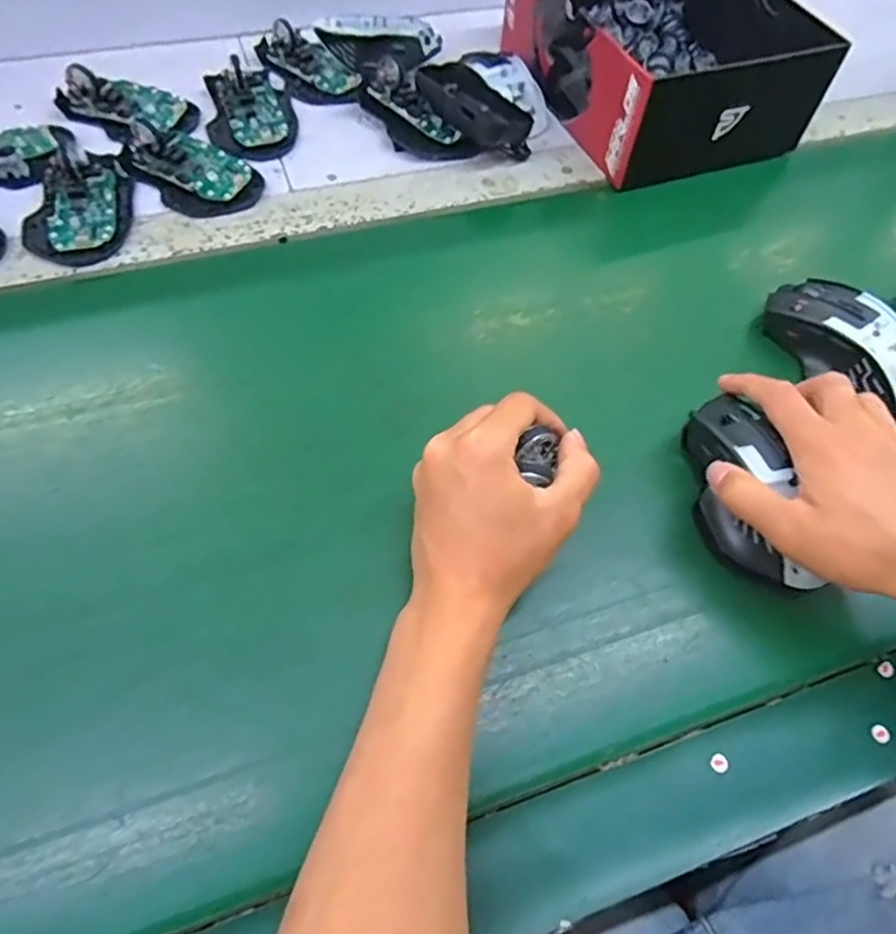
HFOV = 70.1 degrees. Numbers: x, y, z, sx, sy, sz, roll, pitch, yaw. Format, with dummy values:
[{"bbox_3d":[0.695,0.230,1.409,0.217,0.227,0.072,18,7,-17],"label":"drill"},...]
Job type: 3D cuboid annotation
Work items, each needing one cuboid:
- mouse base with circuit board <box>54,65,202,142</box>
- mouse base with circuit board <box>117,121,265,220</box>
[{"bbox_3d":[-0.270,-0.311,0.536,0.101,0.027,0.064,21,61,8],"label":"mouse base with circuit board"},{"bbox_3d":[-0.204,-0.235,0.497,0.114,0.027,0.064,28,62,12],"label":"mouse base with circuit board"}]

